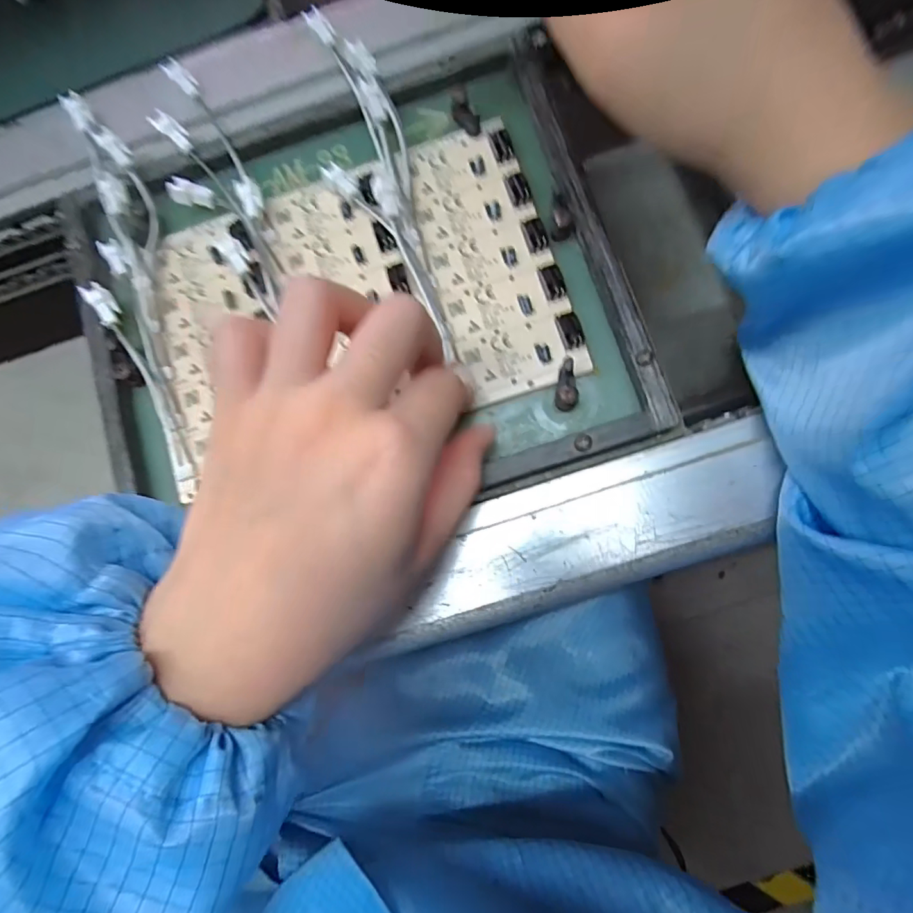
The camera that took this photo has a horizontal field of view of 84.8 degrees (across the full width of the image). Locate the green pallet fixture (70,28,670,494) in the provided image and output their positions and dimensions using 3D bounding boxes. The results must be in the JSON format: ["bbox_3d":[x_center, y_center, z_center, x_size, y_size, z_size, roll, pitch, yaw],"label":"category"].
[{"bbox_3d":[-0.048,-0.071,0.227,0.238,0.017,0.193,-16,81,2],"label":"green pallet fixture"}]

